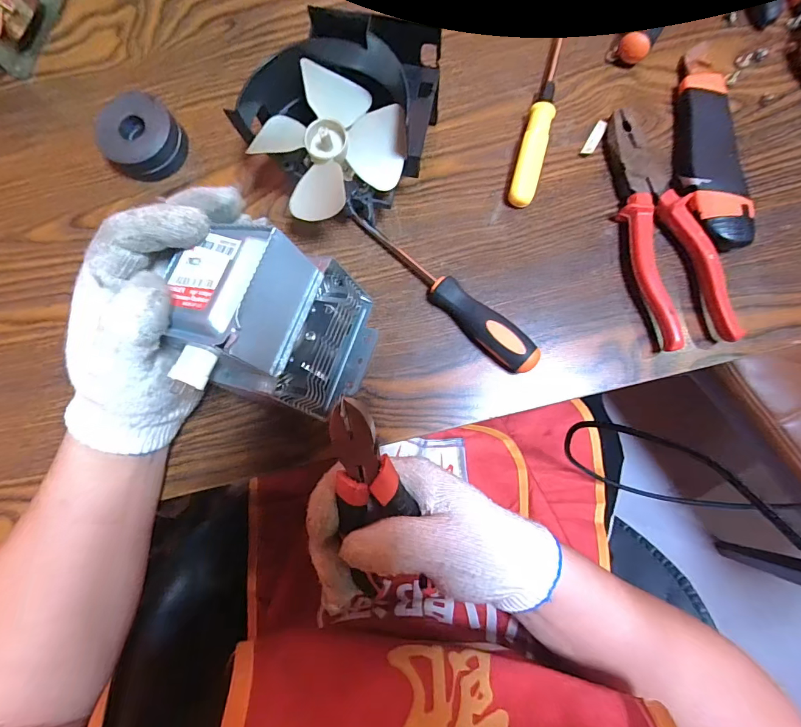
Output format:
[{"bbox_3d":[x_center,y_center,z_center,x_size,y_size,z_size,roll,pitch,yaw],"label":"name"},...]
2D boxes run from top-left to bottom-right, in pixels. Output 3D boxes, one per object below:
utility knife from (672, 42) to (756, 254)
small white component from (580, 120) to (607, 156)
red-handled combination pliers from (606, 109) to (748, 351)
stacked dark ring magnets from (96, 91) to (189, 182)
[{"bbox_3d":[0.241,-0.176,0.332,0.047,0.024,0.168,-3,84,1],"label":"utility knife"},{"bbox_3d":[0.161,-0.186,0.348,0.009,0.005,0.032,30,85,4],"label":"small white component"},{"bbox_3d":[0.199,-0.105,0.320,0.053,0.029,0.186,-10,83,0],"label":"red-handled combination pliers"},{"bbox_3d":[-0.212,-0.184,0.346,0.054,0.031,0.062,42,86,5],"label":"stacked dark ring magnets"}]

